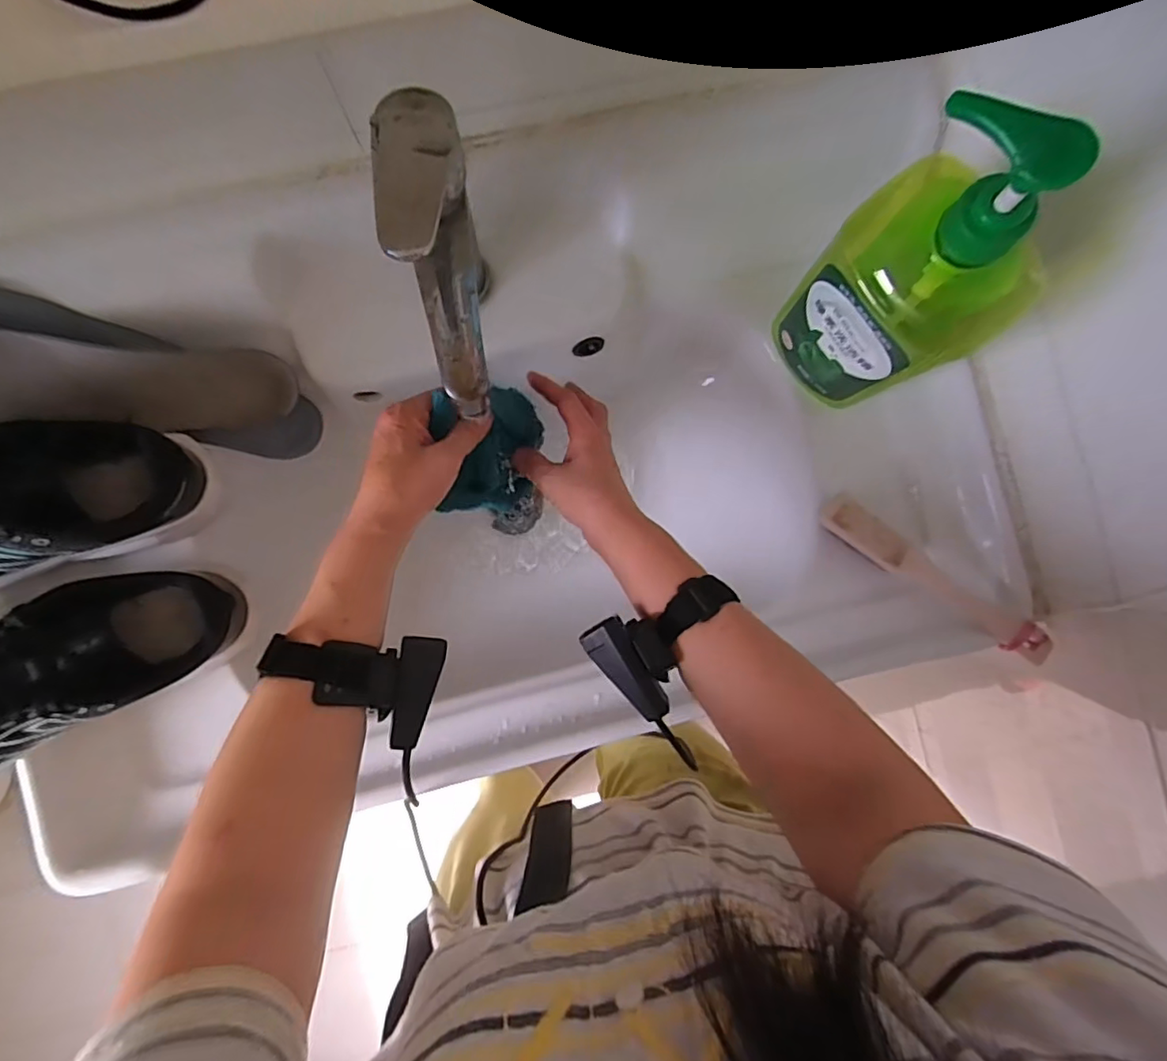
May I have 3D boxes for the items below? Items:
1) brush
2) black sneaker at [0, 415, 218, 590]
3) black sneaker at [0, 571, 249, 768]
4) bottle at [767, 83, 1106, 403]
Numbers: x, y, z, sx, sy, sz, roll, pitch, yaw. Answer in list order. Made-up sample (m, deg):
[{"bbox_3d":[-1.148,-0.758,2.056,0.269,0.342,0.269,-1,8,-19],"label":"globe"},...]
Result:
[{"bbox_3d":[0.294,0.039,0.487,0.203,0.023,0.034,37,87,11],"label":"brush"},{"bbox_3d":[-0.415,-0.009,0.397,0.265,0.102,0.095,-17,90,-20],"label":"black sneaker"},{"bbox_3d":[-0.376,0.099,0.397,0.254,0.093,0.087,-27,91,-23],"label":"black sneaker"},{"bbox_3d":[0.204,-0.148,0.369,0.072,0.260,0.099,-31,91,-4],"label":"bottle"}]

